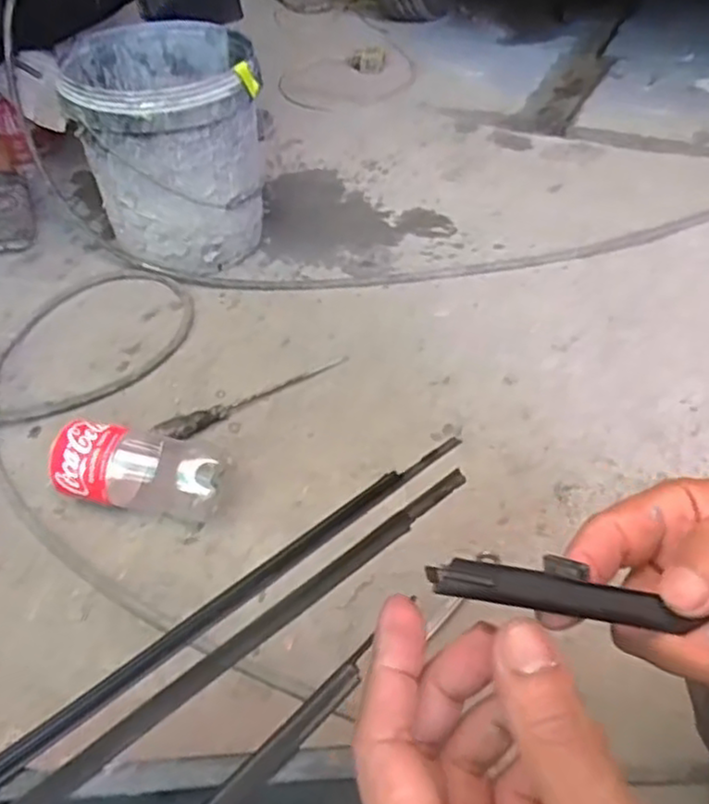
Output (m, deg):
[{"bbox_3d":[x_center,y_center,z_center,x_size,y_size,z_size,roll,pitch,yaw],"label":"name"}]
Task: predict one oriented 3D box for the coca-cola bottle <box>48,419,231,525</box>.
[{"bbox_3d":[-0.252,0.077,0.833,0.203,0.082,0.083,13,47,-5],"label":"coca-cola bottle"}]

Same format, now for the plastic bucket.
[{"bbox_3d":[-0.289,-0.402,1.149,0.266,0.321,0.271,-3,44,2],"label":"plastic bucket"}]

